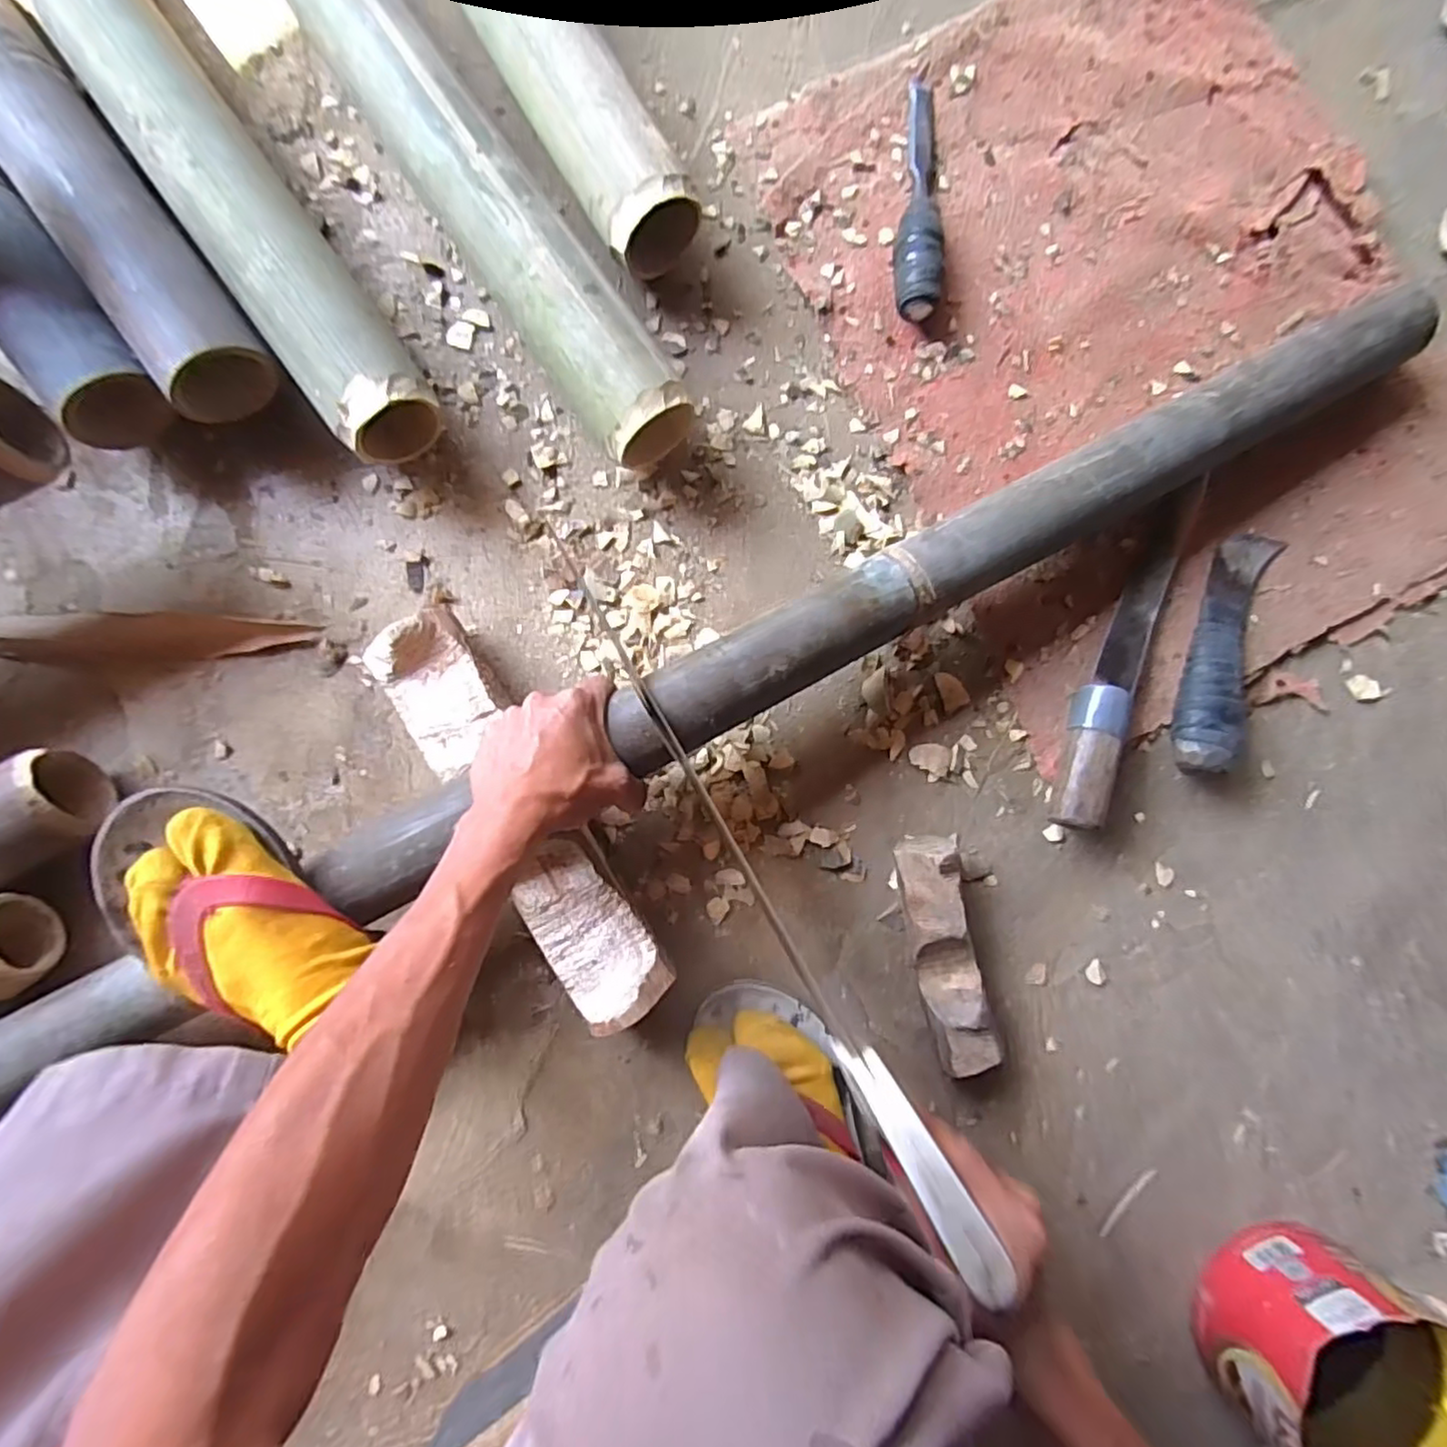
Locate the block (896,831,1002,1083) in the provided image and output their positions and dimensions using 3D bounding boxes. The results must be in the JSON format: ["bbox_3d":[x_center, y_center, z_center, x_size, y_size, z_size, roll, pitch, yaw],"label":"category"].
[{"bbox_3d":[0.163,0.170,0.514,0.047,0.047,0.167,-13,89,-3],"label":"block"}]

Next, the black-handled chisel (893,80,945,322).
[{"bbox_3d":[0.155,-0.408,0.531,0.038,0.034,0.200,3,88,-3],"label":"black-handled chisel"}]

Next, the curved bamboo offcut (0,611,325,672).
[{"bbox_3d":[-0.429,-0.061,0.502,0.245,0.013,0.041,-1,89,-3],"label":"curved bamboo offcut"}]

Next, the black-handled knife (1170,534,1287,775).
[{"bbox_3d":[0.394,-0.059,0.535,0.056,0.046,0.207,22,88,-2],"label":"black-handled knife"}]

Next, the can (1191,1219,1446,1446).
[{"bbox_3d":[0.448,0.467,0.501,0.152,0.115,0.152,42,87,-1],"label":"can"}]

